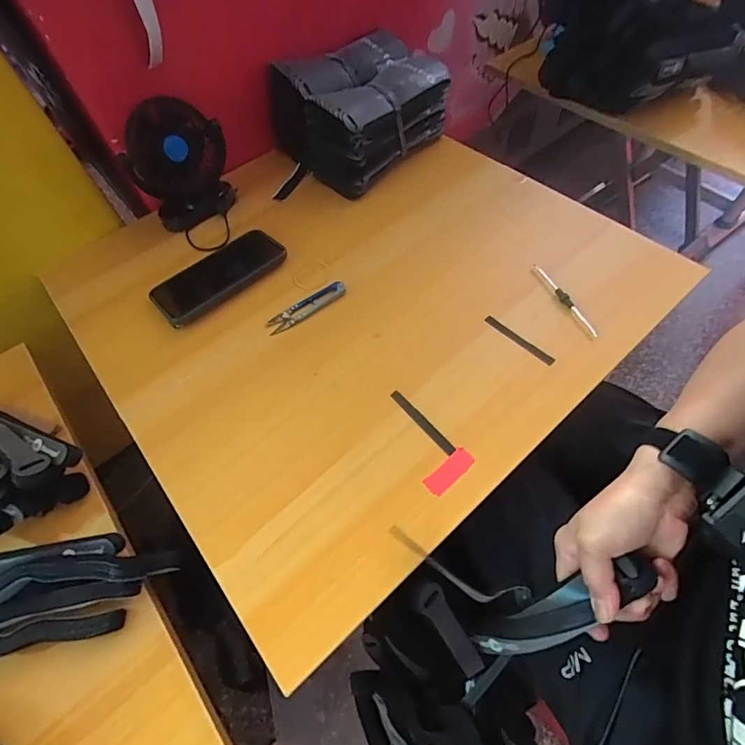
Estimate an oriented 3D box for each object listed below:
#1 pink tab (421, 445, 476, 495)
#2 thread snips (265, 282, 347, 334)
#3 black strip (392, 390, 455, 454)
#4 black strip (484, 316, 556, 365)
[{"bbox_3d":[0.070,0.089,0.376,0.050,0.004,0.020,-39,64,-17],"label":"pink tab"},{"bbox_3d":[-0.074,-0.076,0.482,0.099,0.011,0.024,-29,61,-12],"label":"thread snips"},{"bbox_3d":[0.048,0.047,0.402,0.011,0.004,0.083,-41,65,-11],"label":"black strip"},{"bbox_3d":[0.156,-0.036,0.442,0.011,0.004,0.084,-39,64,-17],"label":"black strip"}]

